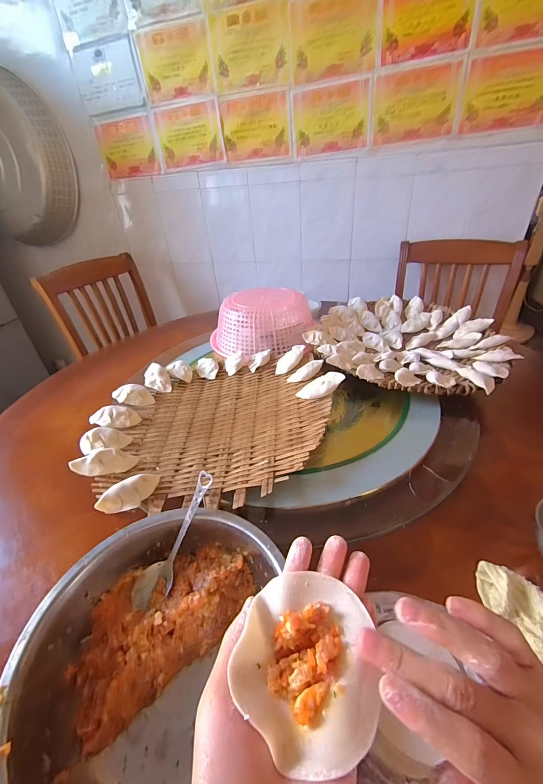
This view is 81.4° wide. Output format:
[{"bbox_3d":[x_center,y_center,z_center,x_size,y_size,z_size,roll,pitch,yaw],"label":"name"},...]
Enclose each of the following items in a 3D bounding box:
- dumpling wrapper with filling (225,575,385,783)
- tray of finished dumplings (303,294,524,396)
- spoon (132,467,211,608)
[{"bbox_3d":[0.020,0.143,0.172,0.073,0.016,0.077,10,37,20],"label":"dumpling wrapper with filling"},{"bbox_3d":[0.274,-0.104,0.686,0.384,0.062,0.374,3,35,10],"label":"tray of finished dumplings"},{"bbox_3d":[-0.104,0.157,0.342,0.036,0.022,0.146,21,82,33],"label":"spoon"}]

